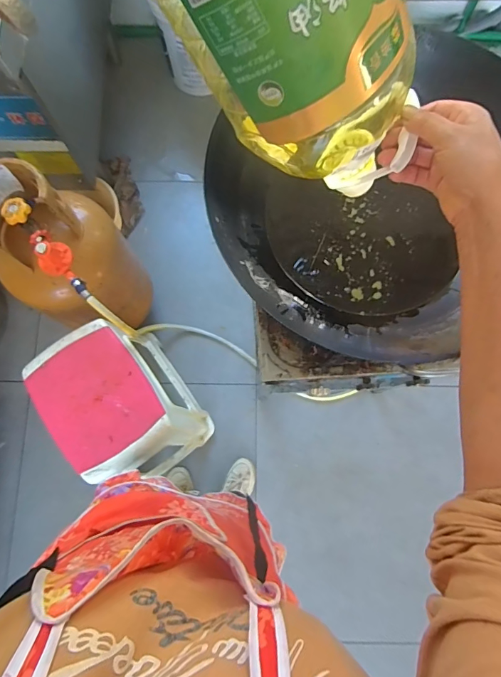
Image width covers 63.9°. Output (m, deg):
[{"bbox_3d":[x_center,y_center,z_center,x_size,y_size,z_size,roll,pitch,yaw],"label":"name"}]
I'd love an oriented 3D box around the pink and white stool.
[{"bbox_3d":[-0.345,0.198,1.172,0.291,0.459,0.385,-35,80,-7],"label":"pink and white stool"}]

